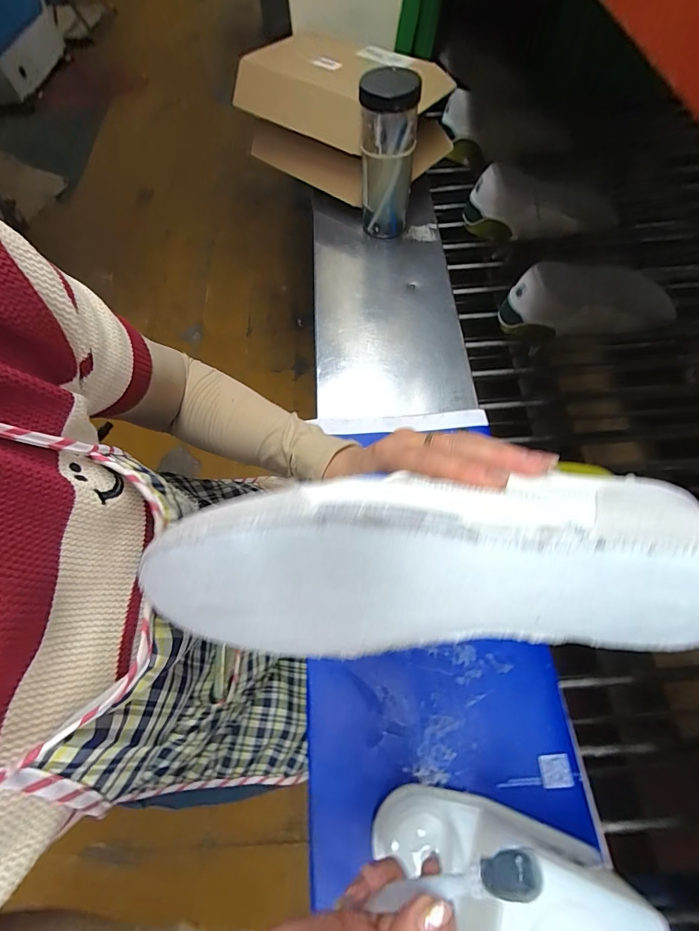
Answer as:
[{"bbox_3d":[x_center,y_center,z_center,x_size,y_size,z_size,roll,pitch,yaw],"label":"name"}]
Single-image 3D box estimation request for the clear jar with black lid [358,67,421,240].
[{"bbox_3d":[0.060,-0.489,0.640,0.086,0.217,0.077,5,64,3],"label":"clear jar with black lid"}]

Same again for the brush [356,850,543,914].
[{"bbox_3d":[0.054,0.228,0.213,0.022,0.115,0.018,-15,58,-48],"label":"brush"}]

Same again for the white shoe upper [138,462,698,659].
[{"bbox_3d":[0.046,0.044,0.199,0.278,0.099,0.075,-1,24,1],"label":"white shoe upper"}]

